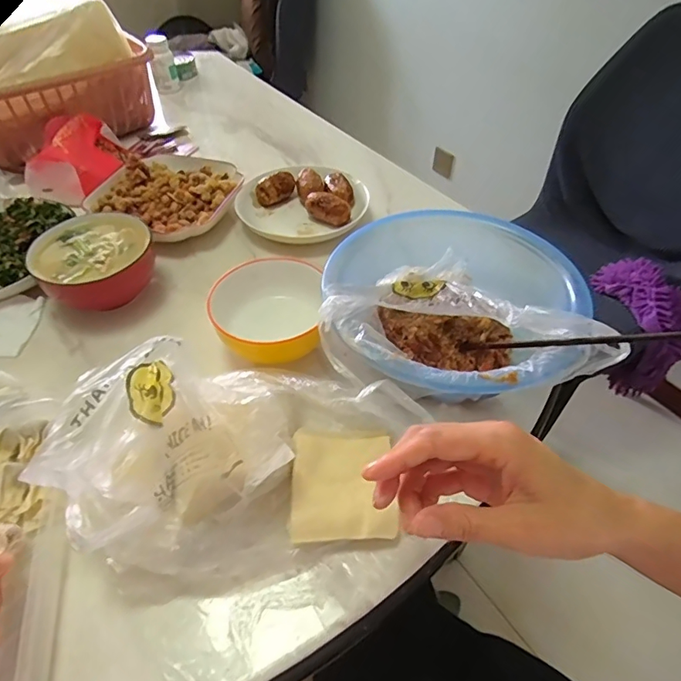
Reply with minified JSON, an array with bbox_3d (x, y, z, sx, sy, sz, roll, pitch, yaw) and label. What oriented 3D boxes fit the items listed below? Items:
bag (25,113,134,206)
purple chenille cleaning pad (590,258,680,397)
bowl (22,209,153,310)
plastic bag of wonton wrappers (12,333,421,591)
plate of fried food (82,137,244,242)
[{"bbox_3d":[-0.396,-0.277,0.716,0.091,0.080,0.149,3,48,3],"label":"bag"},{"bbox_3d":[0.653,-0.055,1.065,0.119,0.194,0.271,-6,48,-6],"label":"purple chenille cleaning pad"},{"bbox_3d":[-0.281,-0.086,0.559,0.121,0.071,0.119,0,48,0],"label":"bowl"},{"bbox_3d":[-0.073,0.082,0.361,0.244,0.116,0.148,-10,48,-9],"label":"plastic bag of wonton wrappers"},{"bbox_3d":[-0.256,-0.208,0.681,0.218,0.053,0.184,19,50,16],"label":"plate of fried food"}]

